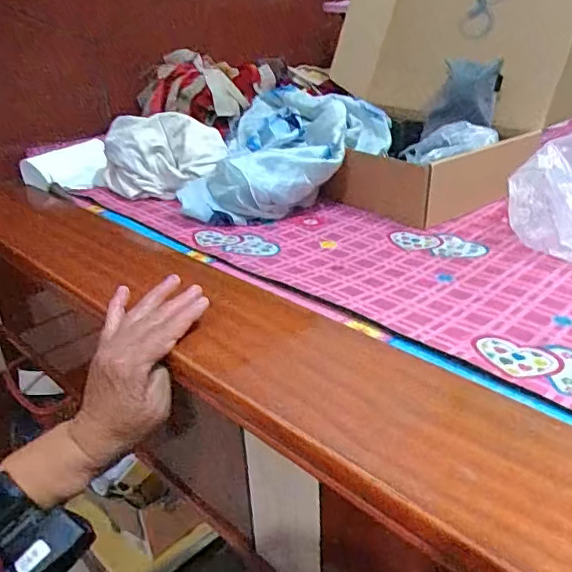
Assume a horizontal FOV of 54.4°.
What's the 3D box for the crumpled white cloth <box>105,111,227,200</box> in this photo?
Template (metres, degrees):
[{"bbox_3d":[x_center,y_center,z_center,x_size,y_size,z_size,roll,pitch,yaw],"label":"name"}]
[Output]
[{"bbox_3d":[-0.172,-0.179,0.787,0.172,0.104,0.100,-1,26,4],"label":"crumpled white cloth"}]

